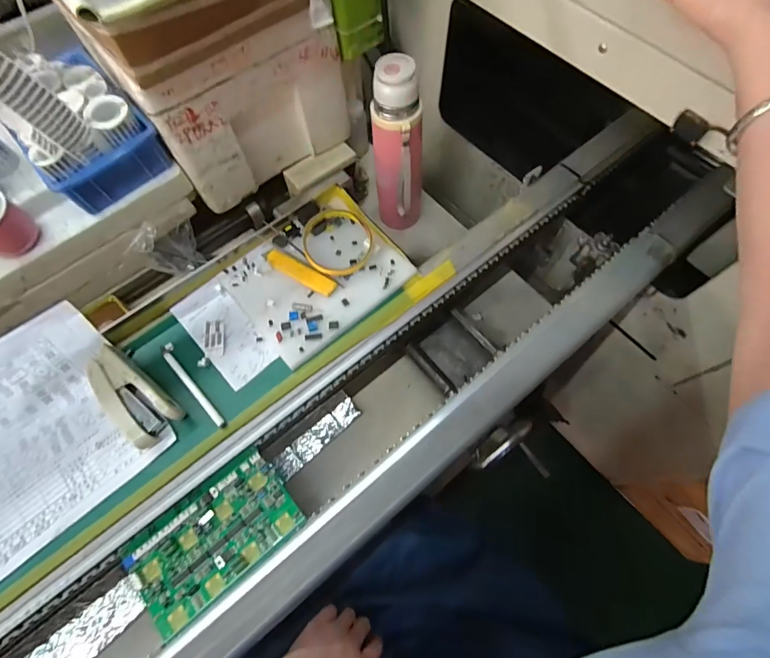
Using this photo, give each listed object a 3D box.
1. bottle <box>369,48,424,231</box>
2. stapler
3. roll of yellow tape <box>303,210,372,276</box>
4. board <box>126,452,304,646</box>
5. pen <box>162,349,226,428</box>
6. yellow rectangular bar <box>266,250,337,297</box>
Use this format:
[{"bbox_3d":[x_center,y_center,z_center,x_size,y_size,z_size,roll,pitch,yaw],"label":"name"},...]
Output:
[{"bbox_3d":[0.018,-0.233,0.547,0.069,0.229,0.063,-1,68,0],"label":"bottle"},{"bbox_3d":[-0.271,0.071,0.427,0.111,0.032,0.053,38,73,15],"label":"stapler"},{"bbox_3d":[-0.056,-0.108,0.491,0.084,0.018,0.086,-3,68,0],"label":"roll of yellow tape"},{"bbox_3d":[-0.168,0.203,0.396,0.154,0.008,0.093,-38,72,-13],"label":"board"},{"bbox_3d":[-0.210,0.064,0.440,0.008,0.011,0.117,-41,73,-15],"label":"pen"},{"bbox_3d":[-0.105,-0.069,0.487,0.101,0.008,0.021,28,71,12],"label":"yellow rectangular bar"}]

